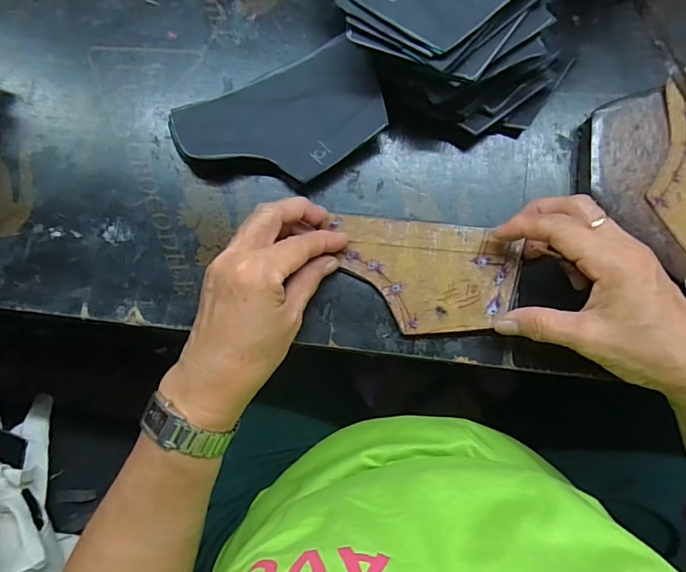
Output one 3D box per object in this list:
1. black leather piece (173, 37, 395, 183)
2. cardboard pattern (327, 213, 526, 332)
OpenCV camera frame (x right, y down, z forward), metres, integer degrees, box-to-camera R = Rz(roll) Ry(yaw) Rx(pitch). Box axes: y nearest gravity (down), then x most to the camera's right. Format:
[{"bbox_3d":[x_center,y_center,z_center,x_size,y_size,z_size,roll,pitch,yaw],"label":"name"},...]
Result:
[{"bbox_3d":[-0.040,-0.115,0.338,0.142,0.023,0.080,-27,84,-1],"label":"black leather piece"},{"bbox_3d":[0.059,-0.008,0.339,0.129,0.004,0.079,4,82,3],"label":"cardboard pattern"}]

